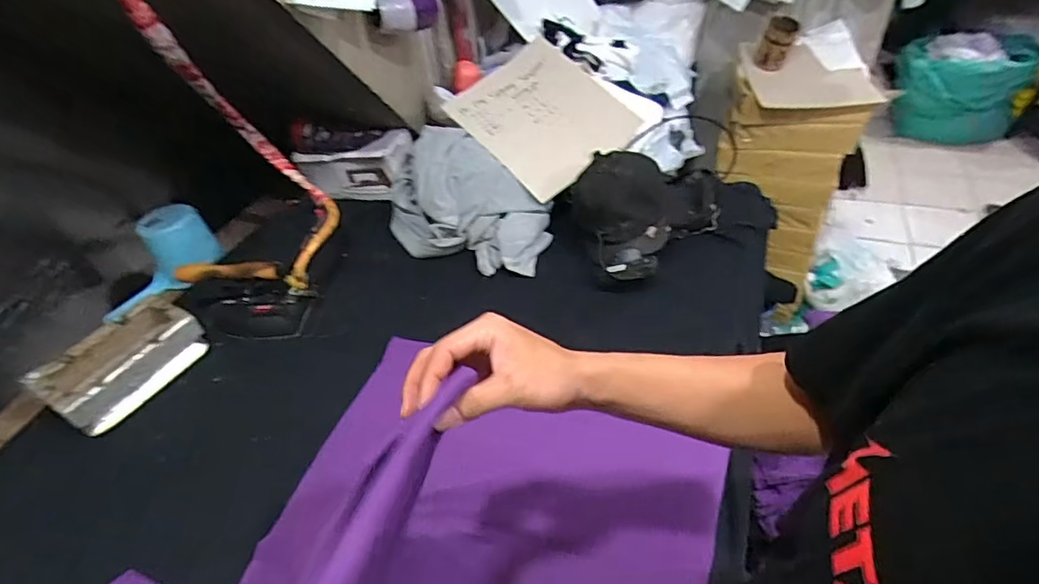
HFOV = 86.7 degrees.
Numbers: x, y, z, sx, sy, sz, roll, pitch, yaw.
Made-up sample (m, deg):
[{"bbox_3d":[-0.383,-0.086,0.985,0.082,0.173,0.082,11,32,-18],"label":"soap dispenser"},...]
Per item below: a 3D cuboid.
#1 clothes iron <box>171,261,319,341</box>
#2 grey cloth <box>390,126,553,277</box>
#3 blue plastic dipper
[{"bbox_3d":[-0.478,0.013,0.963,0.207,0.135,0.094,-2,44,6],"label":"clothes iron"},{"bbox_3d":[-0.111,-0.185,1.071,0.350,0.159,0.205,15,48,22],"label":"grey cloth"},{"bbox_3d":[-0.751,-0.070,1.124,0.242,0.131,0.123,-30,48,-22],"label":"blue plastic dipper"}]

